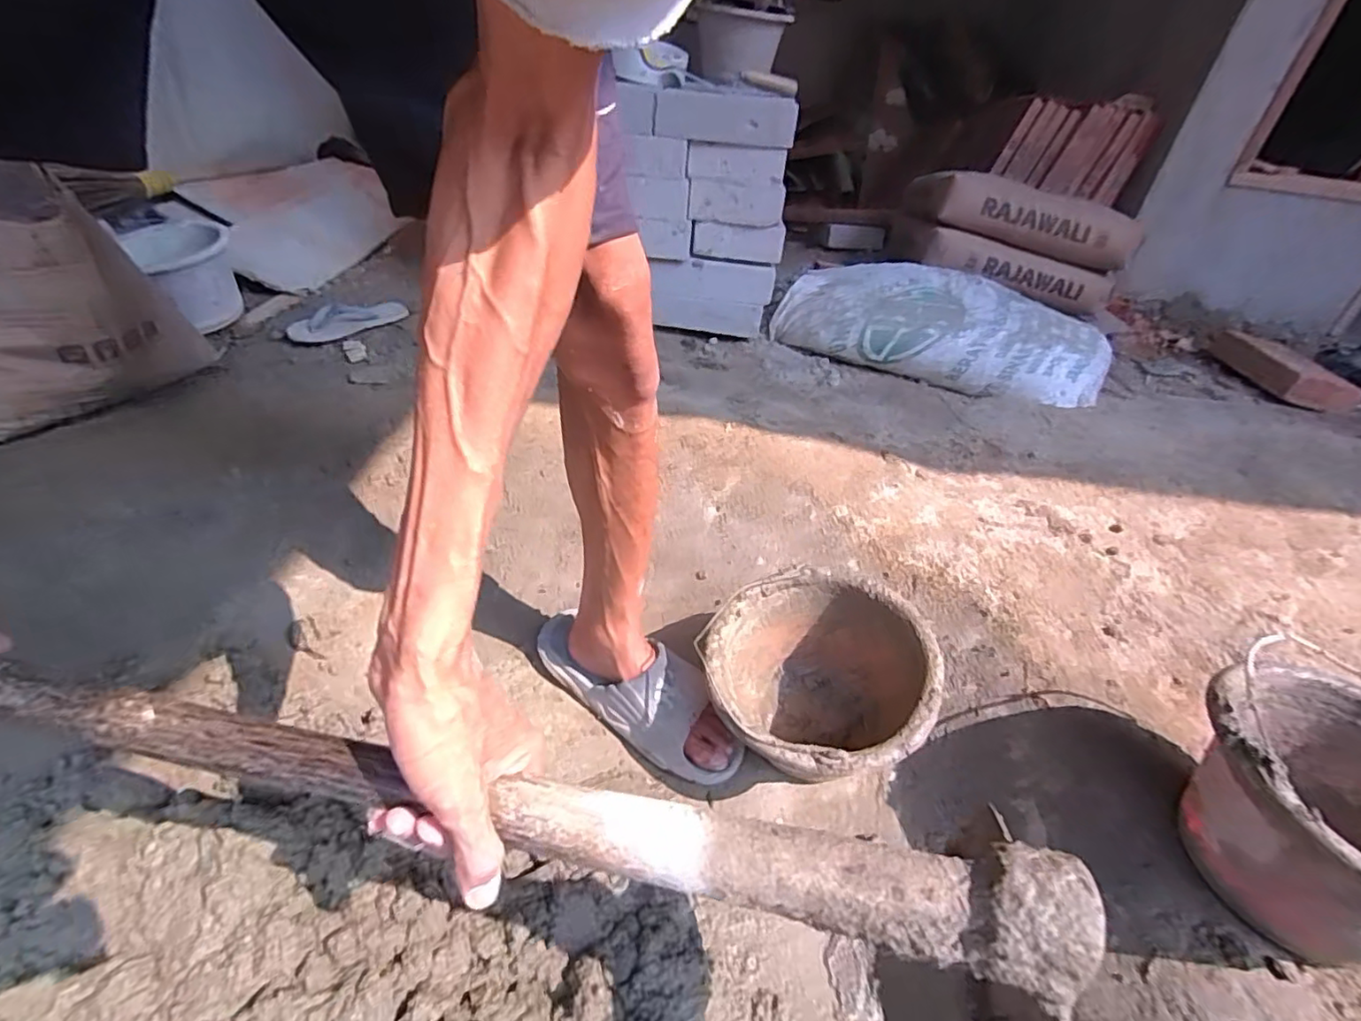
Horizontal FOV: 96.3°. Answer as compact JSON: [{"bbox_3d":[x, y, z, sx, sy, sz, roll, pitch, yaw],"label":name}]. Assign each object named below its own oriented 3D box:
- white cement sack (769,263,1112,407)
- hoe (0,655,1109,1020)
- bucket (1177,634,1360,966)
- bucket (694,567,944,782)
[{"bbox_3d":[0.618,-0.437,1.460,0.759,0.151,0.344,17,35,12],"label":"white cement sack"},{"bbox_3d":[-0.133,0.212,0.350,0.630,0.217,0.105,14,39,4],"label":"hoe"},{"bbox_3d":[0.575,0.281,0.541,0.225,0.174,0.235,6,34,-4],"label":"bucket"},{"bbox_3d":[0.150,0.221,0.725,0.244,0.188,0.241,4,39,-3],"label":"bucket"}]

